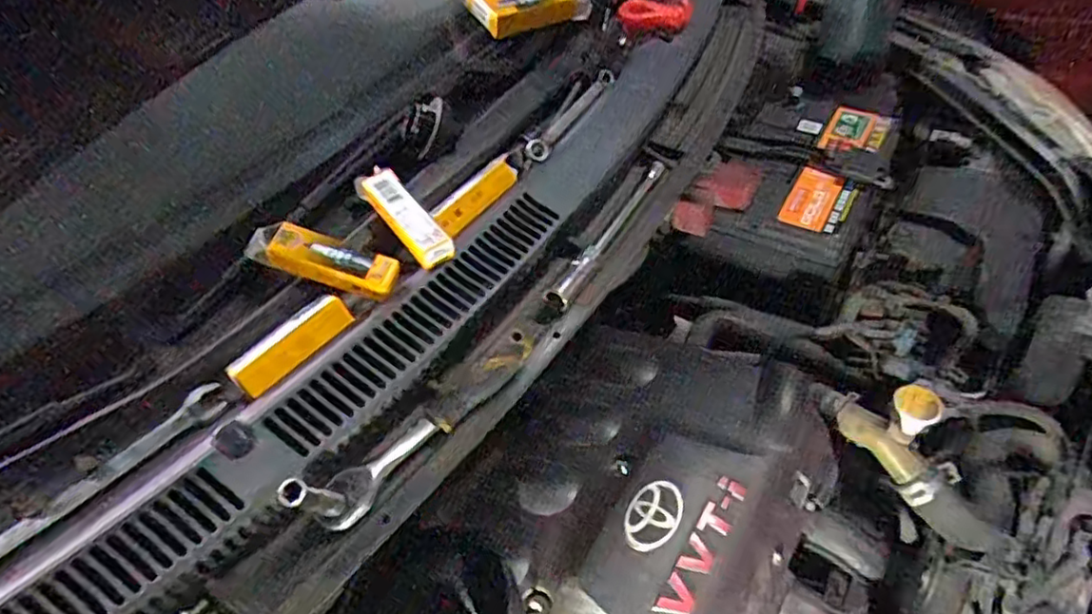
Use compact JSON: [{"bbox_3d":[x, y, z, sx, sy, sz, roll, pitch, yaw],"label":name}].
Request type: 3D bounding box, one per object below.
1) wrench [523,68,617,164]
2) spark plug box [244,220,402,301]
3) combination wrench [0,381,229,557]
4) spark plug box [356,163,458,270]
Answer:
[{"bbox_3d":[0.026,-0.184,0.608,0.017,0.019,0.161,19,51,20],"label":"wrench"},{"bbox_3d":[-0.160,-0.035,0.458,0.108,0.027,0.023,16,49,2],"label":"spark plug box"},{"bbox_3d":[-0.284,0.109,0.400,0.175,0.008,0.029,-37,55,-27],"label":"combination wrench"},{"bbox_3d":[-0.107,-0.069,0.484,0.026,0.021,0.098,-35,71,-26],"label":"spark plug box"}]

